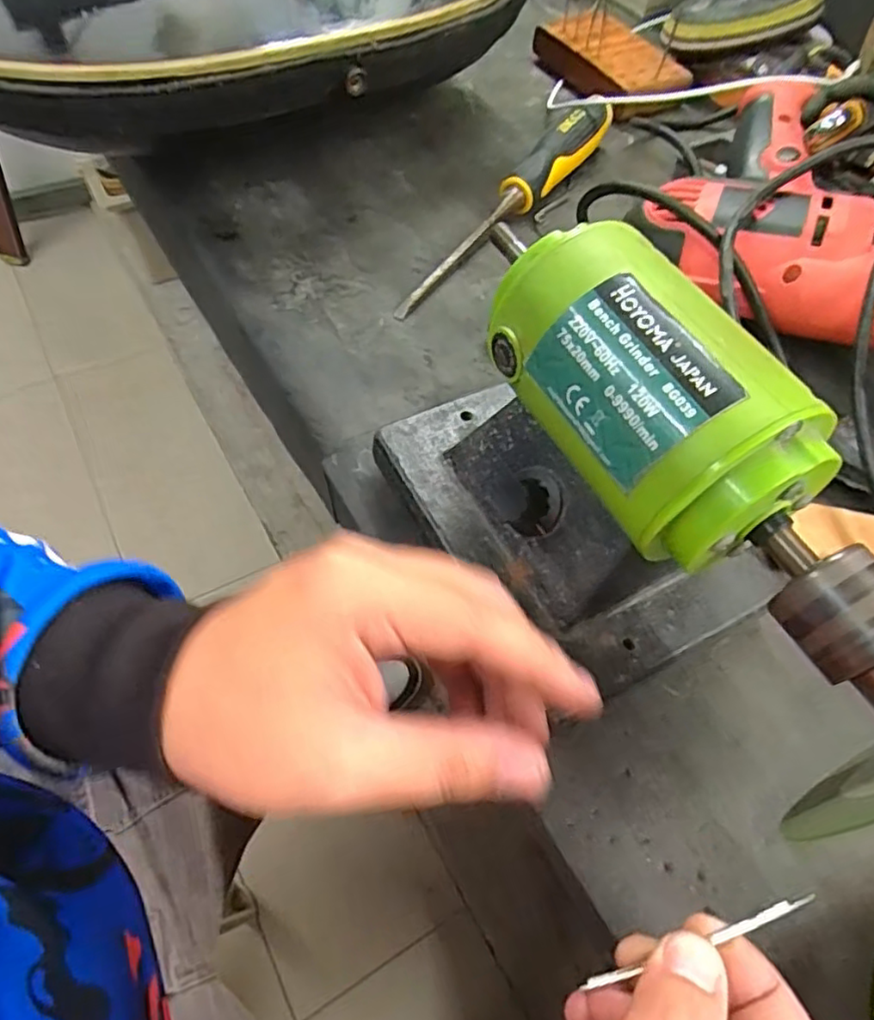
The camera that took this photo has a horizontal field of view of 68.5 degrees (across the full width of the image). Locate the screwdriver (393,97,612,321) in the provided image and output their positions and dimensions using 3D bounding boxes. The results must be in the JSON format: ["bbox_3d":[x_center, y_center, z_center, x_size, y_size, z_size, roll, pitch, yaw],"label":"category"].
[{"bbox_3d":[0.049,-0.205,0.418,0.024,0.038,0.238,33,62,16],"label":"screwdriver"}]

